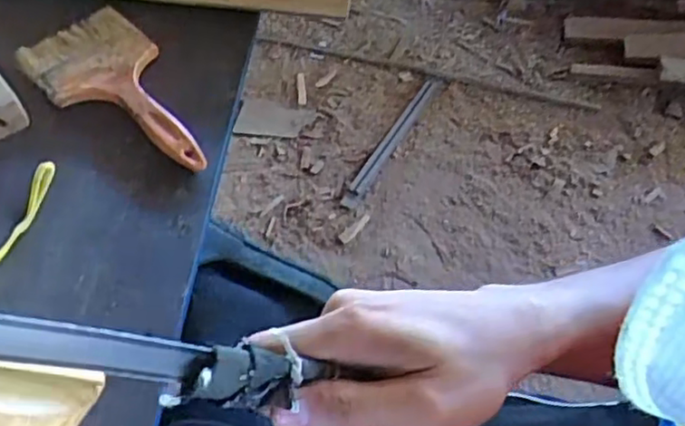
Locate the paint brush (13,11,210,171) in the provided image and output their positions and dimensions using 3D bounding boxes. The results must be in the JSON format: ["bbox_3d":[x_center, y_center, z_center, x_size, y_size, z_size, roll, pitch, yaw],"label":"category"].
[{"bbox_3d":[-0.167,-0.092,0.503,0.086,0.019,0.183,-37,63,-23],"label":"paint brush"}]

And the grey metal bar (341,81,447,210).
[{"bbox_3d":[0.117,-0.169,1.478,0.042,0.030,0.420,26,59,17],"label":"grey metal bar"}]

